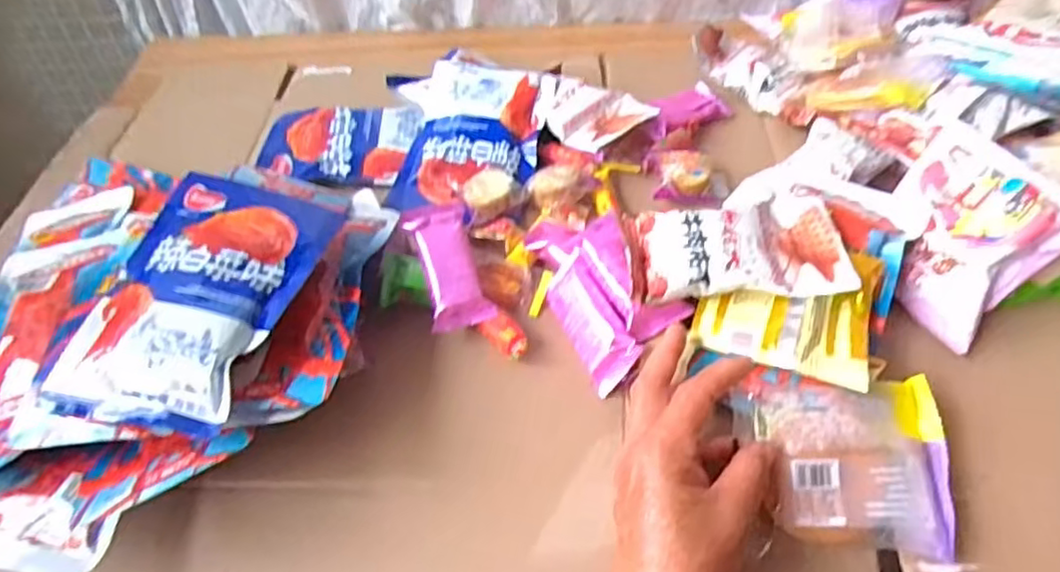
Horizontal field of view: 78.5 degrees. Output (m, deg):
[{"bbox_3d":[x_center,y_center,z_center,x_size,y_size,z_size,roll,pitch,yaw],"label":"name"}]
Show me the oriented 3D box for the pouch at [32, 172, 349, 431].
[{"bbox_3d":[-0.204,0.000,0.406,0.111,0.033,0.178,7,50,11],"label":"pouch"}]

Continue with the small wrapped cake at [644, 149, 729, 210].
[{"bbox_3d":[0.129,-0.089,0.533,0.066,0.027,0.051,10,51,13],"label":"small wrapped cake"}]

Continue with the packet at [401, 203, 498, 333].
[{"bbox_3d":[-0.058,-0.018,0.457,0.043,0.018,0.096,-17,71,-10],"label":"packet"}]

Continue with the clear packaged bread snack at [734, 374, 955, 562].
[{"bbox_3d":[0.177,0.097,0.368,0.111,0.031,0.093,5,63,4],"label":"clear packaged bread snack"}]

